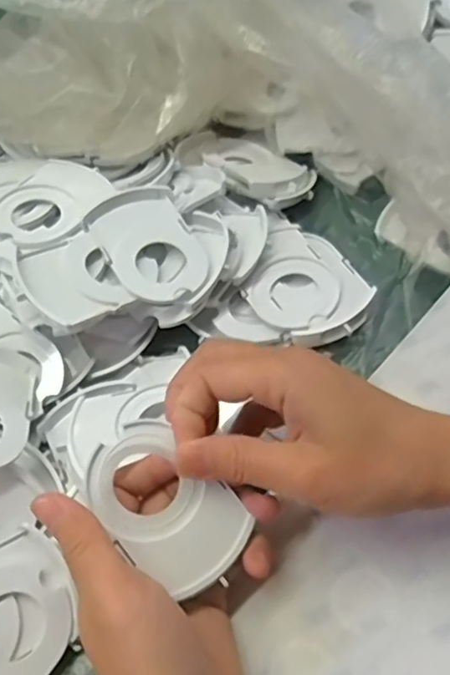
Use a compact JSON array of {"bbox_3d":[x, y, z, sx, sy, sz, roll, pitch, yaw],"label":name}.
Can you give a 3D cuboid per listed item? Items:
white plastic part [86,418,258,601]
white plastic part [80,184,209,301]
[{"bbox_3d":[-0.027,0.075,0.272,0.074,0.011,0.046,43,70,3],"label":"white plastic part"},{"bbox_3d":[-0.044,-0.053,0.360,0.054,0.012,0.076,-26,66,-9],"label":"white plastic part"}]

